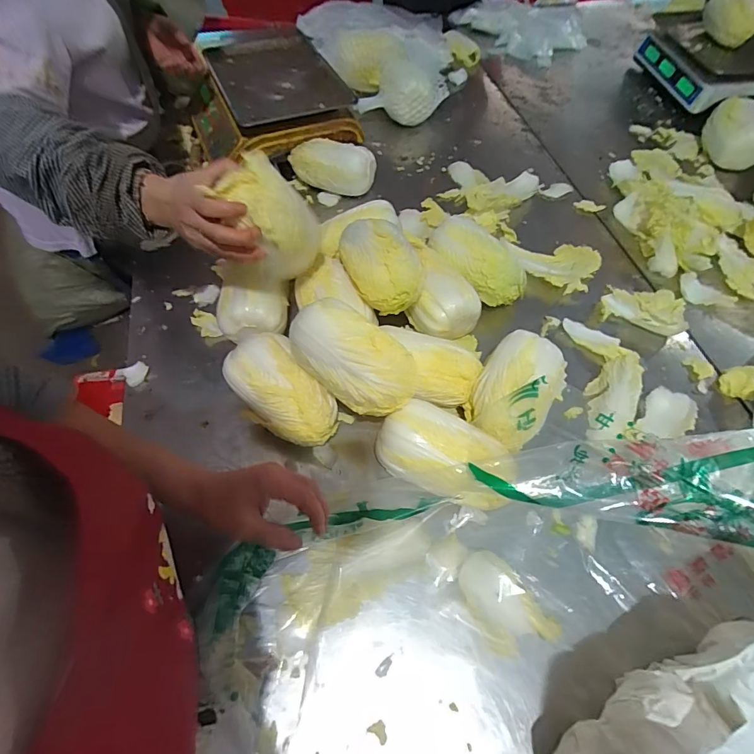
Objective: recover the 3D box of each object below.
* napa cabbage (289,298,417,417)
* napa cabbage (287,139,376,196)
[{"bbox_3d":[-0.034,-0.022,0.505,0.171,0.083,0.082,33,64,17],"label":"napa cabbage"},{"bbox_3d":[-0.092,-0.433,0.845,0.175,0.069,0.077,11,60,6],"label":"napa cabbage"}]

